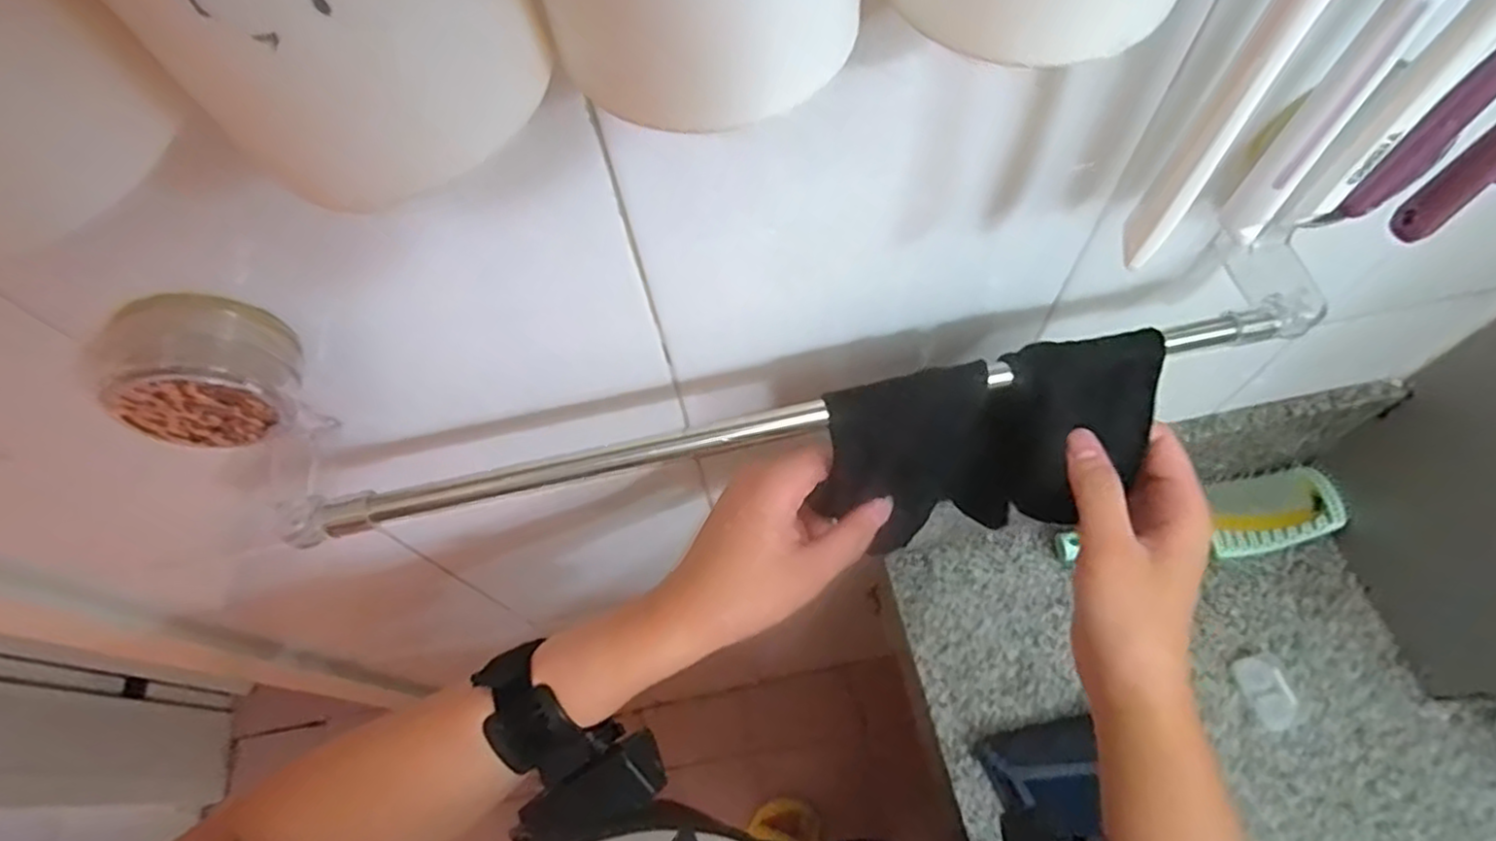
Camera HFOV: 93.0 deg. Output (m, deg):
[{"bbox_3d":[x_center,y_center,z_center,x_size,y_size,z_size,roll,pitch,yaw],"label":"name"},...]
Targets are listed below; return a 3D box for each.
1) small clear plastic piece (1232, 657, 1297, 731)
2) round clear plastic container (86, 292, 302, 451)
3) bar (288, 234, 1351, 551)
[{"bbox_3d":[0.435,0.228,0.595,0.037,0.009,0.055,-9,63,-1],"label":"small clear plastic piece"},{"bbox_3d":[-0.197,-0.021,0.257,0.046,0.053,0.042,-1,63,3],"label":"round clear plastic container"},{"bbox_3d":[0.027,-0.017,0.325,0.474,0.028,0.059,-12,63,-3],"label":"bar"}]

